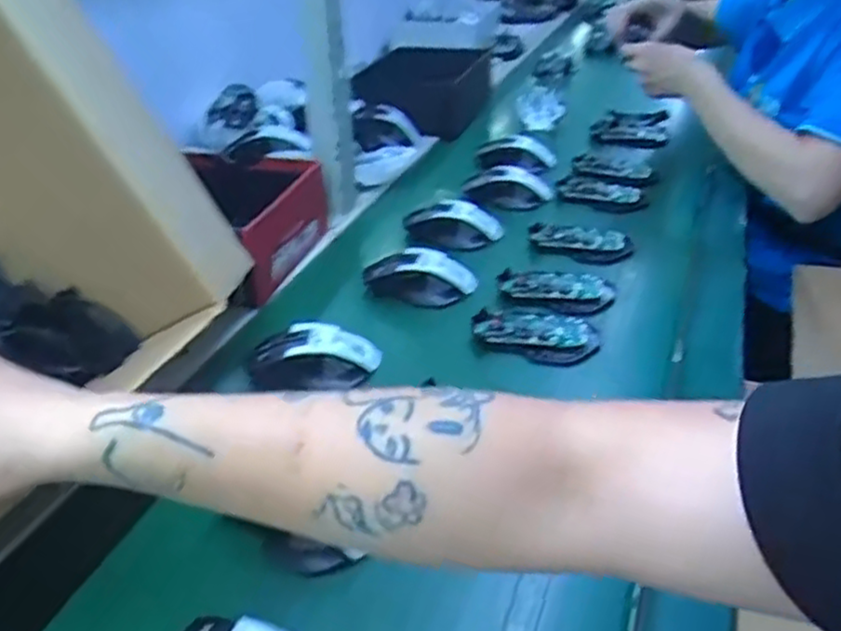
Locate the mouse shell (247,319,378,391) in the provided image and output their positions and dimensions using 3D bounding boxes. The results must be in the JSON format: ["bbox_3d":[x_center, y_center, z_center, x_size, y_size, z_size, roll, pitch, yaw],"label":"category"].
[{"bbox_3d":[-0.095,0.036,0.625,0.113,0.037,0.064,4,36,5],"label":"mouse shell"}]

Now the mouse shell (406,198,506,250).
[{"bbox_3d":[0.038,-0.108,0.838,0.118,0.032,0.060,4,36,6],"label":"mouse shell"}]

